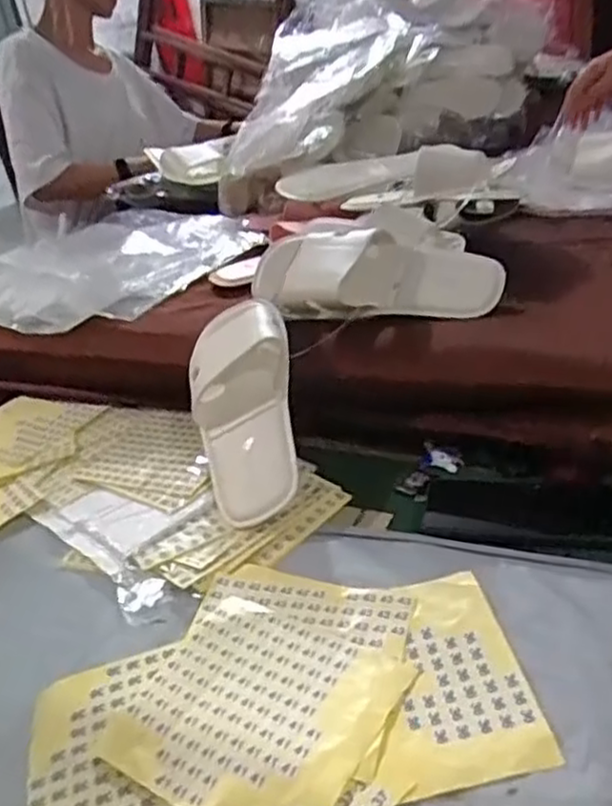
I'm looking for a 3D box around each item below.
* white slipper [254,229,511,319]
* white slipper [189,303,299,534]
[{"bbox_3d":[0.076,-0.138,0.813,0.275,0.087,0.109,-2,30,15],"label":"white slipper"},{"bbox_3d":[-0.065,-0.004,0.739,0.103,0.071,0.268,-9,57,-2],"label":"white slipper"}]

